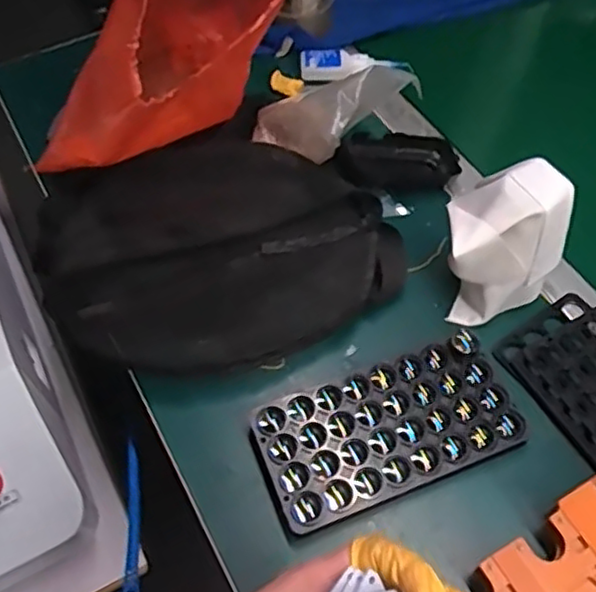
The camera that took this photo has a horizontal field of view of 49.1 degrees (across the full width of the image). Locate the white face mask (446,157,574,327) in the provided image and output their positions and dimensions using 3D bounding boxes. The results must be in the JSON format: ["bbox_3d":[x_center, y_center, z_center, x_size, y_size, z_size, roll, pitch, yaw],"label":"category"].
[{"bbox_3d":[0.163,-0.045,0.536,0.100,0.112,0.081,-18,58,-9],"label":"white face mask"}]

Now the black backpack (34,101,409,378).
[{"bbox_3d":[-0.079,-0.049,0.590,0.295,0.058,0.253,-24,59,-13],"label":"black backpack"}]

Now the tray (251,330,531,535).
[{"bbox_3d":[0.068,0.102,0.499,0.192,0.022,0.098,-20,59,-11],"label":"tray"}]

